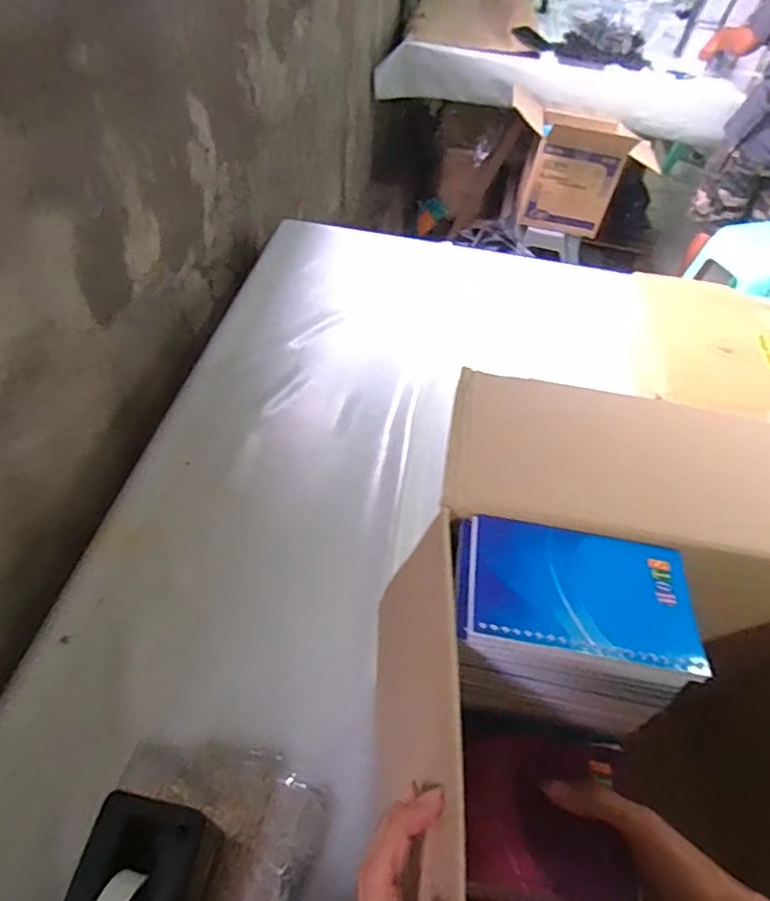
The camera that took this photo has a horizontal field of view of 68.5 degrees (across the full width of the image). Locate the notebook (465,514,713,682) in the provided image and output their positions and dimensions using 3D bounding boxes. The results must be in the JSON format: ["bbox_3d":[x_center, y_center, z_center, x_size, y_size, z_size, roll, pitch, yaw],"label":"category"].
[{"bbox_3d":[0.115,0.081,0.332,0.131,0.009,0.082,9,50,2],"label":"notebook"}]

